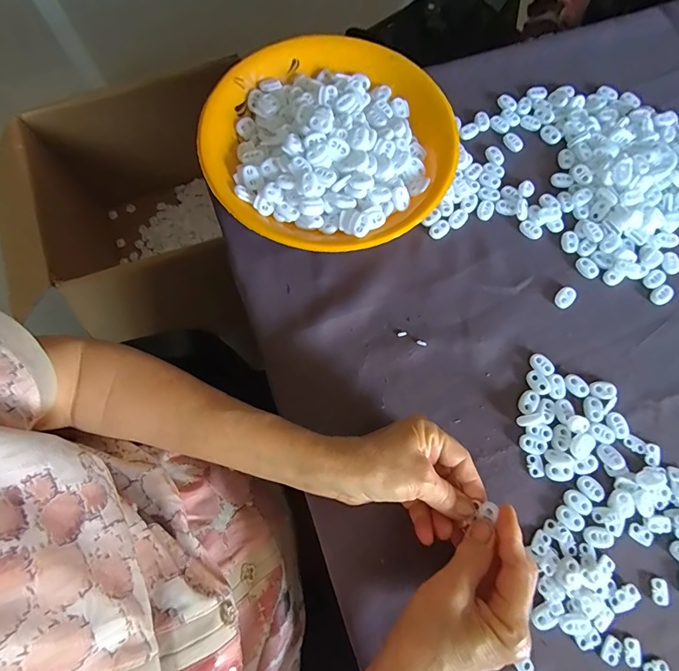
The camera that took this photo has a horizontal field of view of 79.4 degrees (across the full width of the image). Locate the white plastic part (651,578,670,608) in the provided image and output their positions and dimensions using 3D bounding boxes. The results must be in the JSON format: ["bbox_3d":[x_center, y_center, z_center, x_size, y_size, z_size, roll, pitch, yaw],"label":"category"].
[{"bbox_3d":[0.251,0.200,0.318,0.012,0.004,0.019,16,73,3],"label":"white plastic part"}]

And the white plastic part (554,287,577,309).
[{"bbox_3d":[0.215,-0.037,0.388,0.017,0.004,0.023,42,76,10],"label":"white plastic part"}]

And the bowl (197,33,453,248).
[{"bbox_3d":[-0.007,-0.191,0.404,0.235,0.047,0.242,1,73,-2],"label":"bowl"}]

